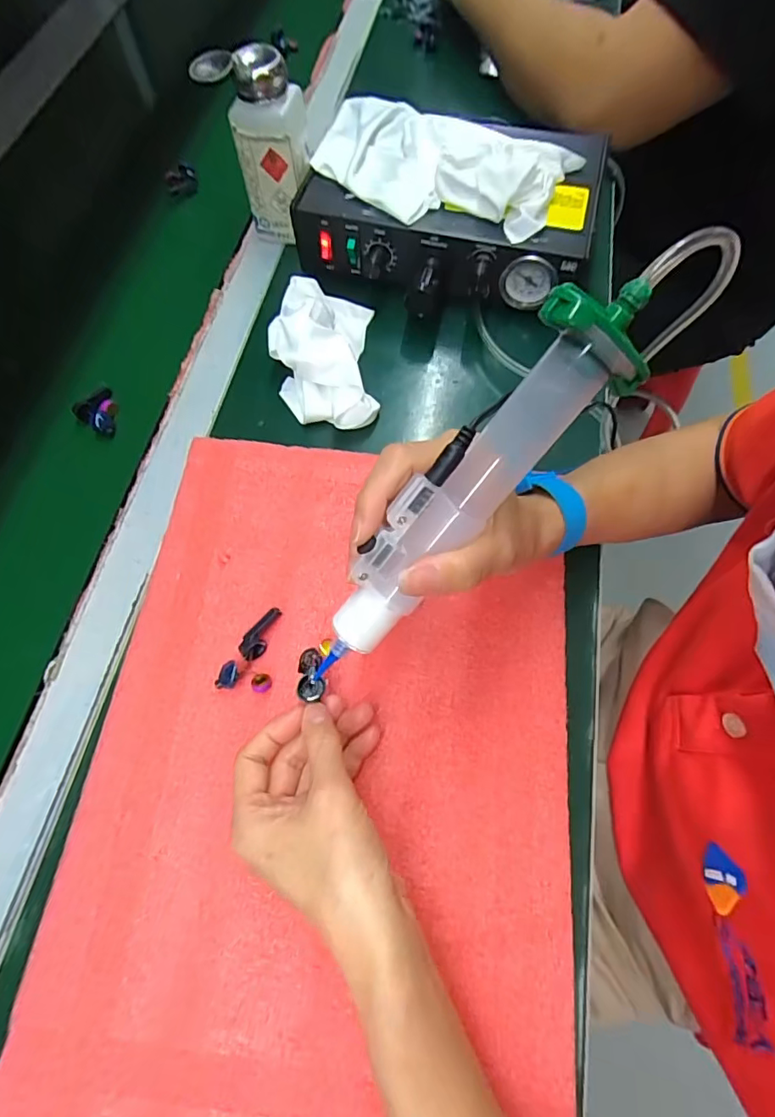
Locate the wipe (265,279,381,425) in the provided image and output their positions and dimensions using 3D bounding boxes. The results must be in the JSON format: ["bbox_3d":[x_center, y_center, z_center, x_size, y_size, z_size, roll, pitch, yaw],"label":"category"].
[{"bbox_3d":[-0.050,-0.162,0.402,0.075,0.043,0.131,-4,66,0],"label":"wipe"}]

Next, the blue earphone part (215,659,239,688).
[{"bbox_3d":[-0.095,0.069,0.308,0.013,0.011,0.015,-2,66,0],"label":"blue earphone part"}]

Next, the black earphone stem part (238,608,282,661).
[{"bbox_3d":[-0.078,0.046,0.319,0.013,0.010,0.034,20,68,10],"label":"black earphone stem part"}]

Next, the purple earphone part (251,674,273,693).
[{"bbox_3d":[-0.075,0.074,0.307,0.011,0.009,0.011,-1,66,1],"label":"purple earphone part"}]

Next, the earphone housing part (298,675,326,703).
[{"bbox_3d":[-0.042,0.071,0.285,0.014,0.005,0.013,8,67,5],"label":"earphone housing part"}]

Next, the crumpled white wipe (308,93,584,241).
[{"bbox_3d":[0.036,-0.321,0.413,0.201,0.035,0.120,26,69,12],"label":"crumpled white wipe"}]

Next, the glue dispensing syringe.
[{"bbox_3d":[0.038,-0.036,0.207,0.217,0.035,0.033,-48,70,16],"label":"glue dispensing syringe"}]

